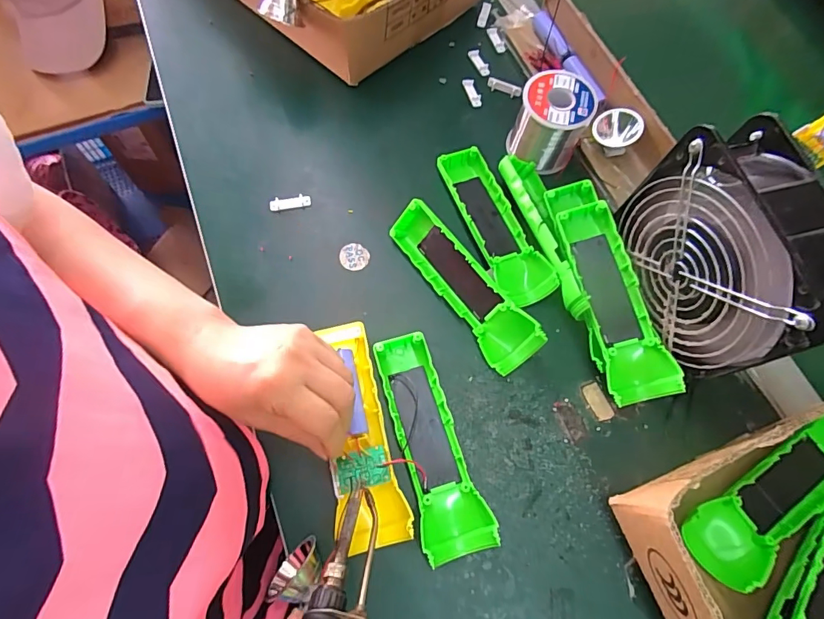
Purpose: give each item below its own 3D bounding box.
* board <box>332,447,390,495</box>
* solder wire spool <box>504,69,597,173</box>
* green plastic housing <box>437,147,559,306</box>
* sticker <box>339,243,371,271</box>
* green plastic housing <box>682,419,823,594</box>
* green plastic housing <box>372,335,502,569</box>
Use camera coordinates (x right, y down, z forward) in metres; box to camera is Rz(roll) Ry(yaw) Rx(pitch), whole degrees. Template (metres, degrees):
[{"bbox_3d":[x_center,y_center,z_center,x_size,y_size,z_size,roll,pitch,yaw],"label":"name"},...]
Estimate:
[{"bbox_3d":[-0.036,0.112,0.313,0.037,0.004,0.025,-12,70,-6],"label":"board"},{"bbox_3d":[0.129,-0.176,0.423,0.063,0.063,0.062,21,70,7],"label":"solder wire spool"},{"bbox_3d":[0.074,-0.079,0.408,0.043,0.023,0.163,-21,71,-9],"label":"green plastic housing"},{"bbox_3d":[-0.052,-0.048,0.402,0.026,0.004,0.024,0,69,-1],"label":"sticker"},{"bbox_3d":[0.266,0.132,0.317,0.162,0.030,0.049,-25,71,-10],"label":"green plastic housing"},{"bbox_3d":[0.013,0.098,0.336,0.047,0.025,0.163,-16,70,-7],"label":"green plastic housing"}]

